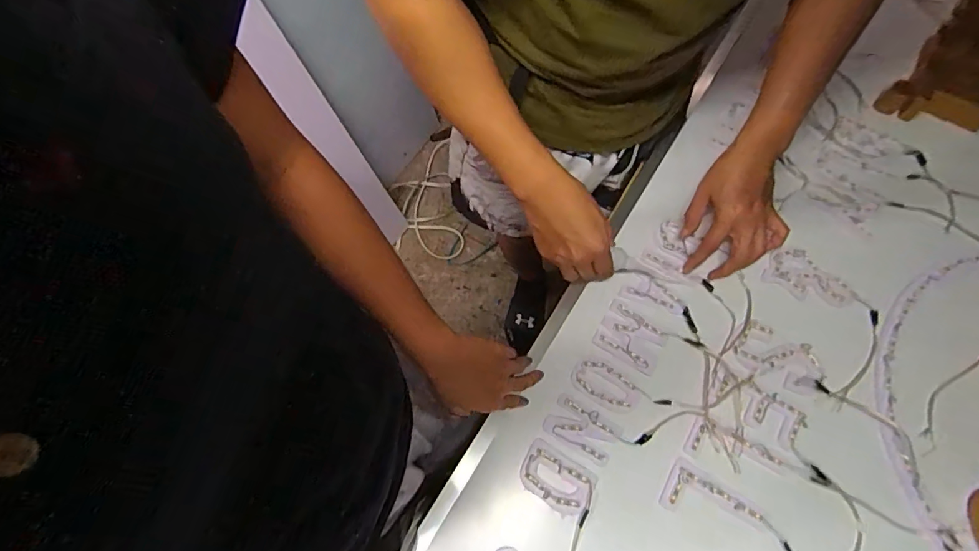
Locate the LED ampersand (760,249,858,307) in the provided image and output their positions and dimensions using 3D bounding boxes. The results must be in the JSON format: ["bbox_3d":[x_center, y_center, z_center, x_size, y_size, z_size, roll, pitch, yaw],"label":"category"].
[{"bbox_3d":[0.424,0.004,0.624,0.108,0.007,0.063,29,71,12],"label":"LED ampersand"}]

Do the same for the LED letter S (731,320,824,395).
[{"bbox_3d":[0.361,0.102,0.584,0.101,0.004,0.065,31,71,13],"label":"LED letter S"}]

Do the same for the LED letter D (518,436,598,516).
[{"bbox_3d":[0.077,0.229,0.534,0.082,0.007,0.055,29,71,12],"label":"LED letter D"}]

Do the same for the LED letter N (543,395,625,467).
[{"bbox_3d":[0.110,0.182,0.558,0.083,0.004,0.052,28,71,12],"label":"LED letter N"}]

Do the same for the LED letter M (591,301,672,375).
[{"bbox_3d":[0.180,0.077,0.596,0.079,0.004,0.068,30,71,12],"label":"LED letter M"}]

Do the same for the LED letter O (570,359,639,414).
[{"bbox_3d":[0.143,0.133,0.575,0.084,0.004,0.051,28,71,12],"label":"LED letter O"}]

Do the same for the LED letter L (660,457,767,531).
[{"bbox_3d":[0.248,0.256,0.527,0.108,0.012,0.056,28,71,12],"label":"LED letter L"}]

